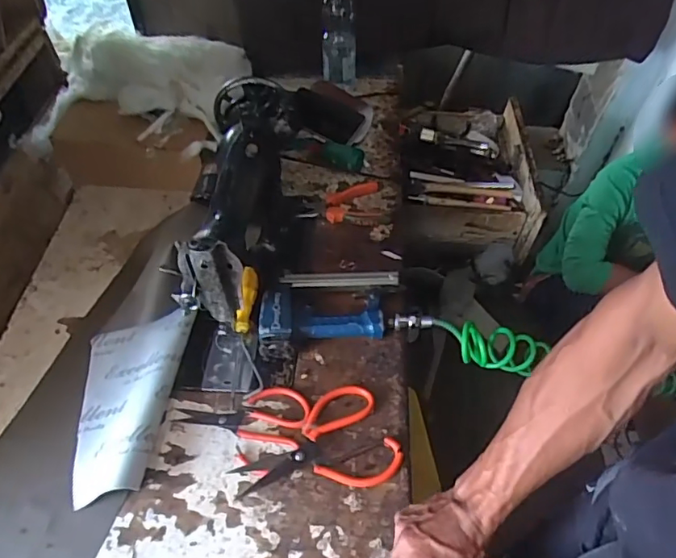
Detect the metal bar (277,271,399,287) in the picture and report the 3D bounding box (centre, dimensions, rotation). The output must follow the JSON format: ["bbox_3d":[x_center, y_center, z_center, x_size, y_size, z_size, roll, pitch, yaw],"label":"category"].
[{"bbox_3d":[0.003,-0.001,0.757,0.169,0.015,0.017,-1,50,-2],"label":"metal bar"}]

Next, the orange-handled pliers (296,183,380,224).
[{"bbox_3d":[0.005,-0.129,0.878,0.132,0.021,0.073,-5,51,-5],"label":"orange-handled pliers"}]

